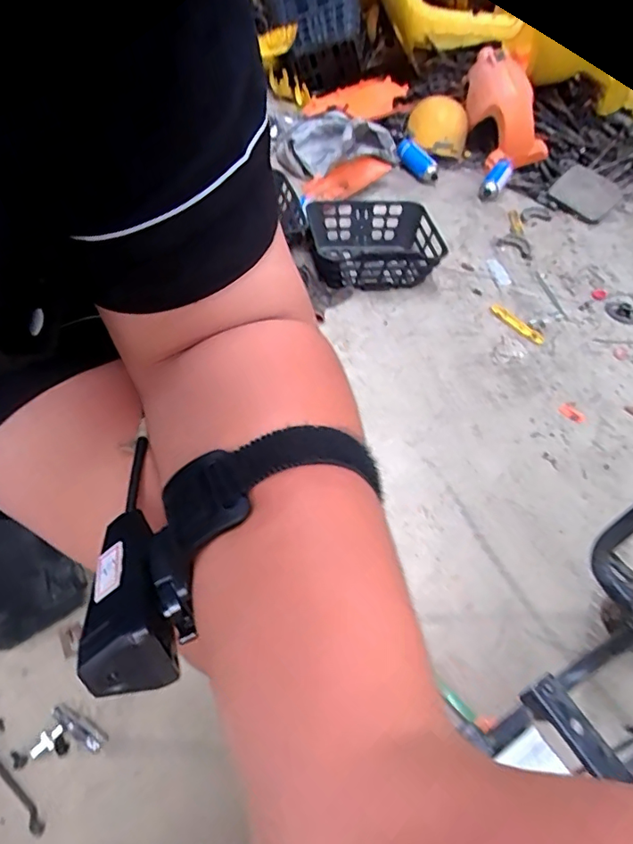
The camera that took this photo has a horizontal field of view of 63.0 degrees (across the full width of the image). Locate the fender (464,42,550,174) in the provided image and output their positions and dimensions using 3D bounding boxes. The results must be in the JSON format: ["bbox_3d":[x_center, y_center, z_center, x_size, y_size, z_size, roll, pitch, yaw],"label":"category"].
[{"bbox_3d":[0.570,-0.924,1.521,0.252,0.203,0.345,13,51,4],"label":"fender"}]

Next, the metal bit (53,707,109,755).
[{"bbox_3d":[-0.297,0.381,0.642,0.074,0.011,0.021,25,53,14],"label":"metal bit"}]

